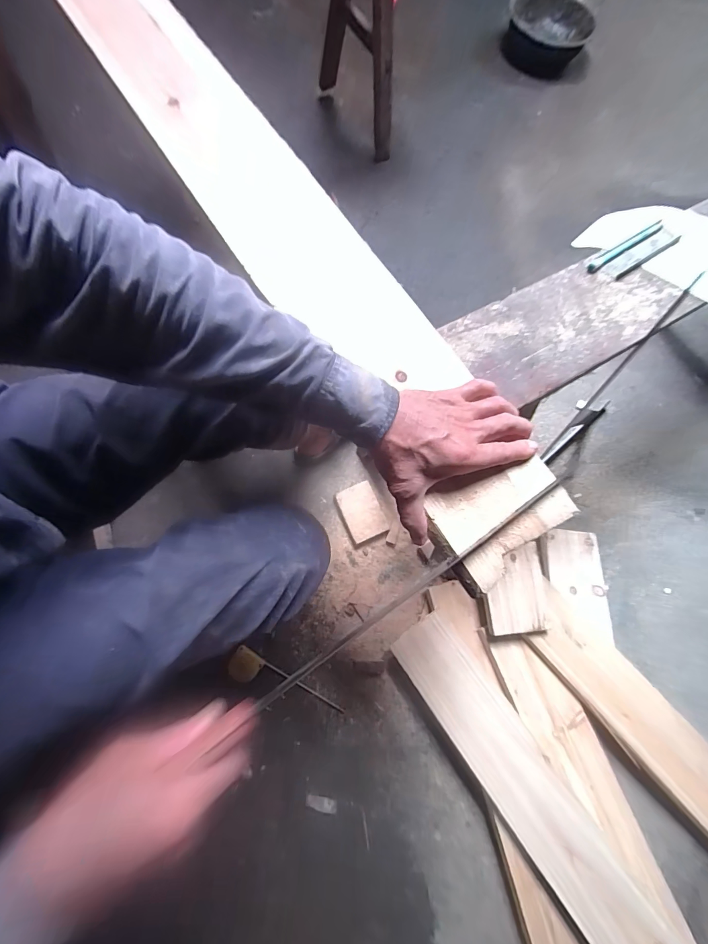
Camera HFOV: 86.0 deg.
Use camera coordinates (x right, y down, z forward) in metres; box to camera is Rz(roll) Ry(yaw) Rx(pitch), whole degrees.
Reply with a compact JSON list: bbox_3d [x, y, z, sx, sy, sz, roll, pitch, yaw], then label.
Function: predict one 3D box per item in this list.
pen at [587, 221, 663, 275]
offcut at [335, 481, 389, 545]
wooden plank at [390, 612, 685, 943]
[{"bbox_3d":[0.363,-0.301,0.505,0.150,0.008,0.016,-35,80,-15],"label":"pen"},{"bbox_3d":[0.016,0.089,0.832,0.083,0.029,0.118,-23,77,-12],"label":"offcut"},{"bbox_3d":[0.322,0.577,0.631,0.125,0.022,0.703,-36,74,-6],"label":"wooden plank"}]

